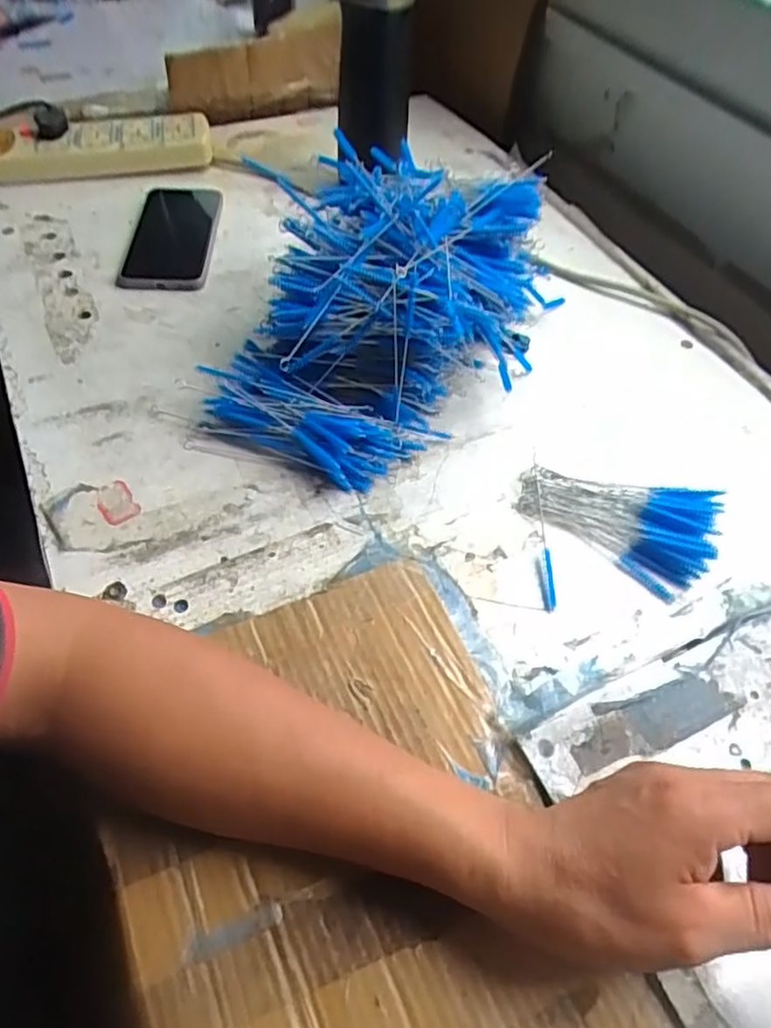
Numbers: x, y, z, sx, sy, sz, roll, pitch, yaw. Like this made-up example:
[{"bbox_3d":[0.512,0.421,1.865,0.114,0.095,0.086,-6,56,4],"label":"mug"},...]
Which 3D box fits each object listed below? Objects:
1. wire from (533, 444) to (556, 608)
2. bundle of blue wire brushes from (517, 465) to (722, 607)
[{"bbox_3d":[0.110,0.007,0.452,0.009,0.009,0.130,5,52,-1],"label":"wire"},{"bbox_3d":[0.165,-0.003,0.457,0.131,0.022,0.081,29,56,17],"label":"bundle of blue wire brushes"}]

